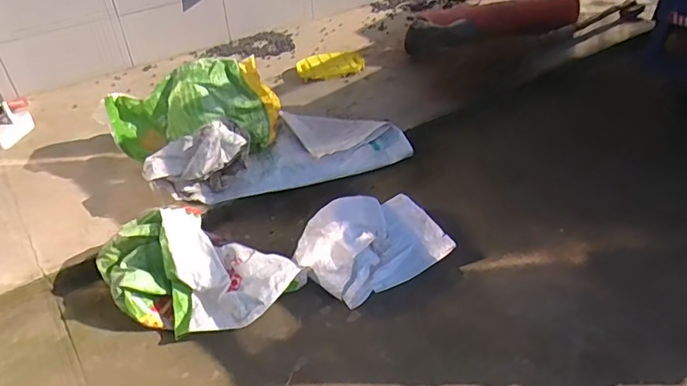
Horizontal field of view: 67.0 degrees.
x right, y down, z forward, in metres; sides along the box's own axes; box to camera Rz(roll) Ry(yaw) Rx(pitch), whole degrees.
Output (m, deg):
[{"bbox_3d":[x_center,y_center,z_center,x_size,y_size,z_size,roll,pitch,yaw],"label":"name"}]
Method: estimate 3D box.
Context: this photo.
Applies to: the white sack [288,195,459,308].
[{"bbox_3d":[0.086,0.137,1.852,0.487,0.210,0.399,-23,44,-25],"label":"white sack"}]

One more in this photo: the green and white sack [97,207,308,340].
[{"bbox_3d":[-0.467,0.249,1.665,0.615,0.228,0.308,6,40,9],"label":"green and white sack"}]

